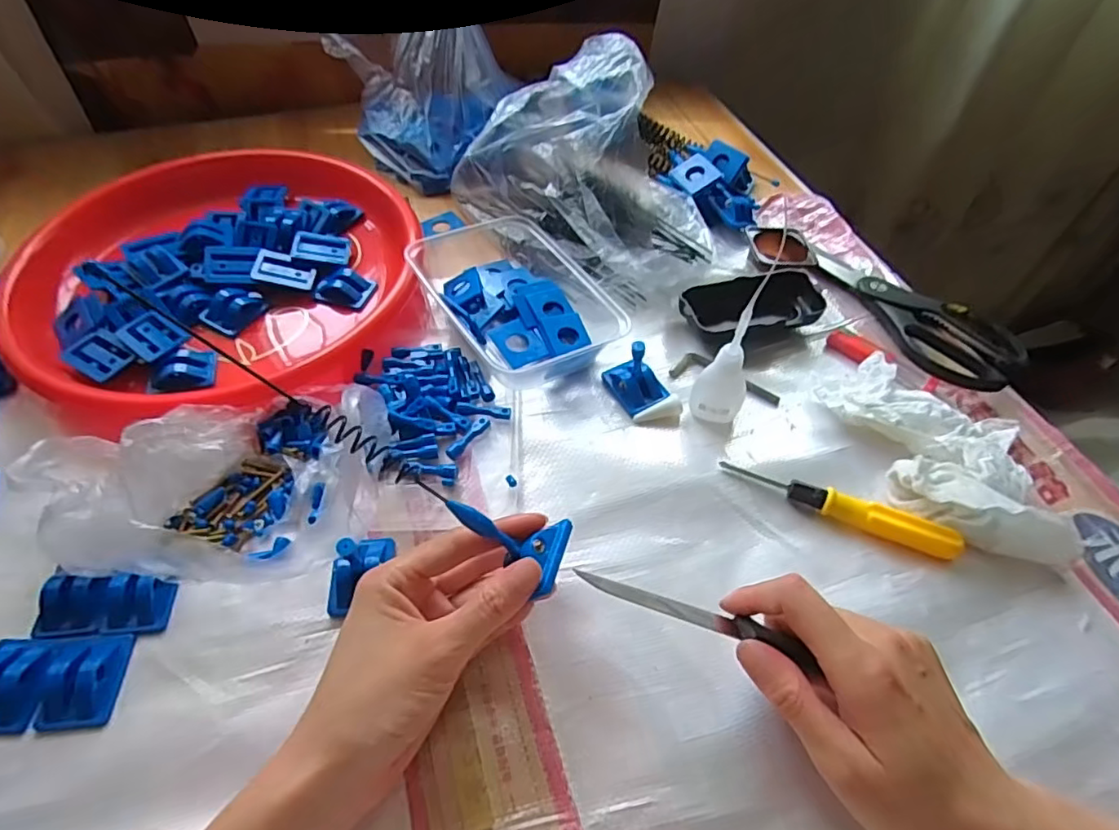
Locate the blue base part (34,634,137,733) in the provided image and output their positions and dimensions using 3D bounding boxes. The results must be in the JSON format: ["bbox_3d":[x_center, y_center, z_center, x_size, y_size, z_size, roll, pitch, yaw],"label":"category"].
[{"bbox_3d":[-0.241,0.132,0.296,0.036,0.014,0.044,-1,54,-3],"label":"blue base part"}]

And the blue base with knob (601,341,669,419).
[{"bbox_3d":[0.056,-0.031,0.412,0.031,0.045,0.042,-21,57,-17],"label":"blue base with knob"}]

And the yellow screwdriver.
[{"bbox_3d":[0.170,0.057,0.363,0.138,0.016,0.017,19,55,12],"label":"yellow screwdriver"}]

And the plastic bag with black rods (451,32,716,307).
[{"bbox_3d":[0.030,-0.211,0.491,0.230,0.126,0.127,37,60,22],"label":"plastic bag with black rods"}]

